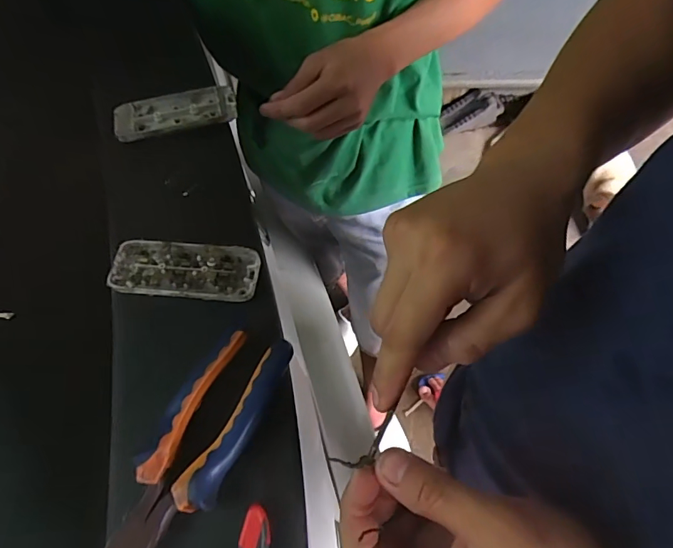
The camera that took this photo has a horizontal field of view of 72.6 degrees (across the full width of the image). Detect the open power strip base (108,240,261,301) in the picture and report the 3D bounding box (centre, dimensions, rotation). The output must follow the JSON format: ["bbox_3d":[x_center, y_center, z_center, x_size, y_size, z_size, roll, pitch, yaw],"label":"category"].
[{"bbox_3d":[-0.117,-0.004,0.352,0.115,0.013,0.043,5,60,4],"label":"open power strip base"}]

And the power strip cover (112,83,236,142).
[{"bbox_3d":[-0.153,-0.154,0.433,0.112,0.011,0.047,-12,60,-5],"label":"power strip cover"}]

